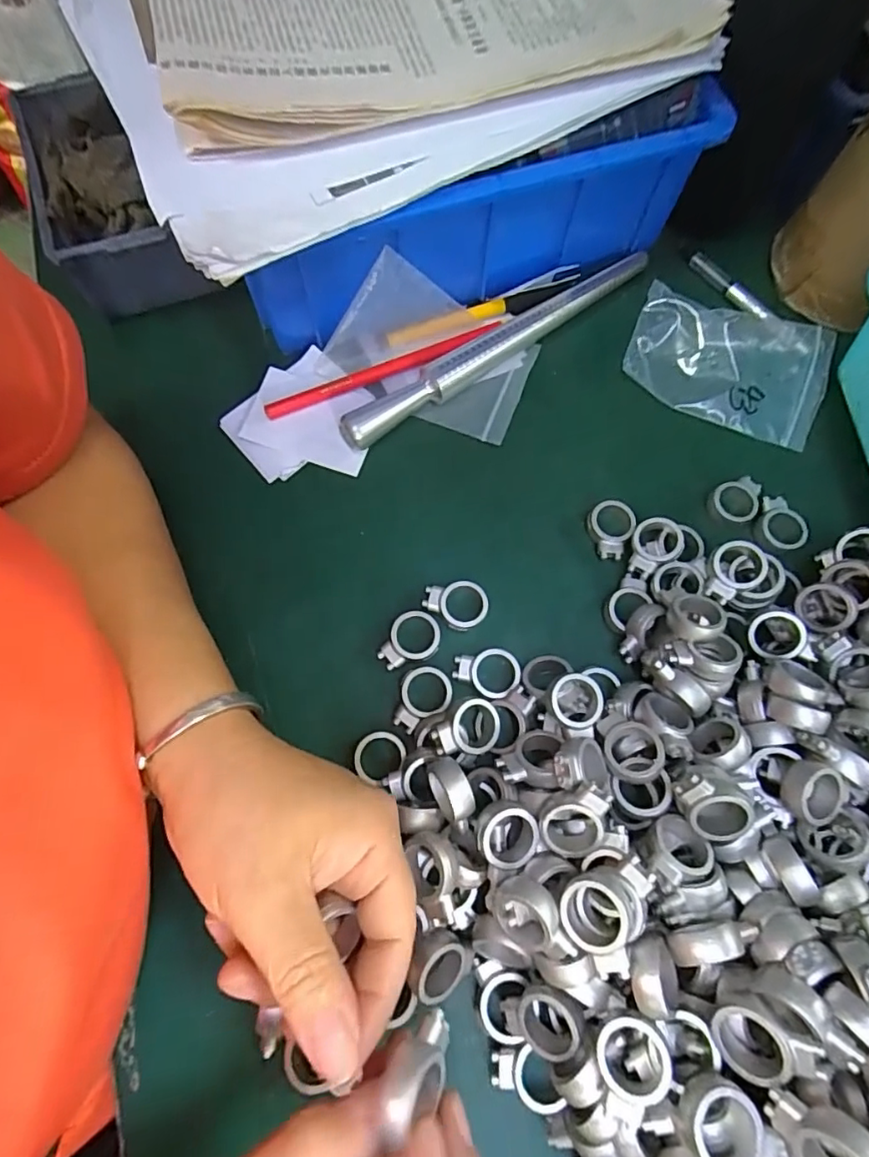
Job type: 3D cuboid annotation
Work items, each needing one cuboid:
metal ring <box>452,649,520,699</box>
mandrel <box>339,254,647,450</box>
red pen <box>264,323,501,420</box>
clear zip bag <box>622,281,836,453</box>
[{"bbox_3d":[0.027,0.048,0.278,0.034,0.008,0.025,0,71,2],"label":"metal ring"},{"bbox_3d":[0.042,-0.147,0.339,0.228,0.021,0.017,-35,75,-13],"label":"mandrel"},{"bbox_3d":[-0.031,-0.127,0.334,0.149,0.012,0.014,-21,73,-9],"label":"red pen"},{"bbox_3d":[0.184,-0.136,0.343,0.119,0.024,0.077,22,72,6],"label":"clear zip bag"}]

